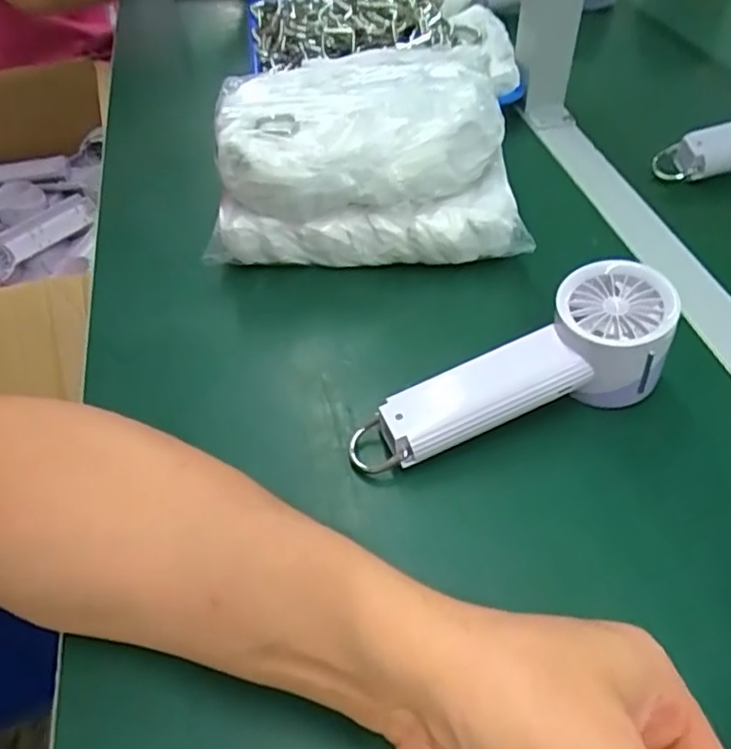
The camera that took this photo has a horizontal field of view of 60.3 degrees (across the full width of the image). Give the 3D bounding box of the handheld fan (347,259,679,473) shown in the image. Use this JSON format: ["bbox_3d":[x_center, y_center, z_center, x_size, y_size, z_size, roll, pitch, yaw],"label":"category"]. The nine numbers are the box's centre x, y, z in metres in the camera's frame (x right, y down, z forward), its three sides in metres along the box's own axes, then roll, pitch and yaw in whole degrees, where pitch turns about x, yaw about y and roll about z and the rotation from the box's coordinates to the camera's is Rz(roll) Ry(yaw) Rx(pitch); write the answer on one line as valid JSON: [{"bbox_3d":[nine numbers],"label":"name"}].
[{"bbox_3d":[0.082,0.006,0.363,0.195,0.058,0.062,-26,51,0],"label":"handheld fan"}]

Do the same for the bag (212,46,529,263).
[{"bbox_3d":[0.001,-0.185,0.490,0.208,0.088,0.209,-1,49,4],"label":"bag"}]

